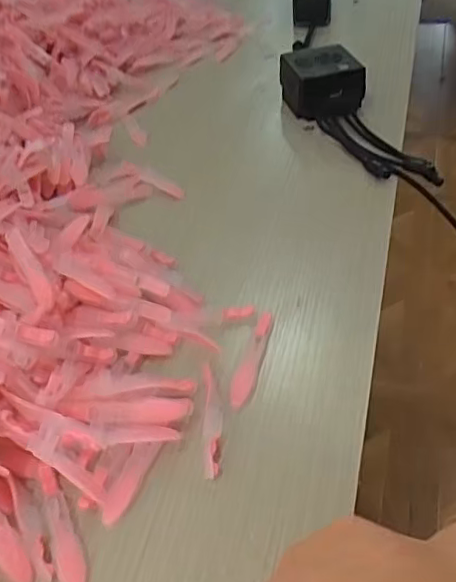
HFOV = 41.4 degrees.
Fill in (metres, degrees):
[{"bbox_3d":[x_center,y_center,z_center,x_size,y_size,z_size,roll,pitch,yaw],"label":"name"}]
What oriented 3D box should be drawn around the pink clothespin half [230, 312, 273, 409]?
[{"bbox_3d":[0.016,0.045,0.403,0.013,0.005,0.081,7,43,15],"label":"pink clothespin half"}]

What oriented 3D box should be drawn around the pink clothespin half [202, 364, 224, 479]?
[{"bbox_3d":[-0.009,0.074,0.365,0.012,0.012,0.078,-5,42,2],"label":"pink clothespin half"}]

